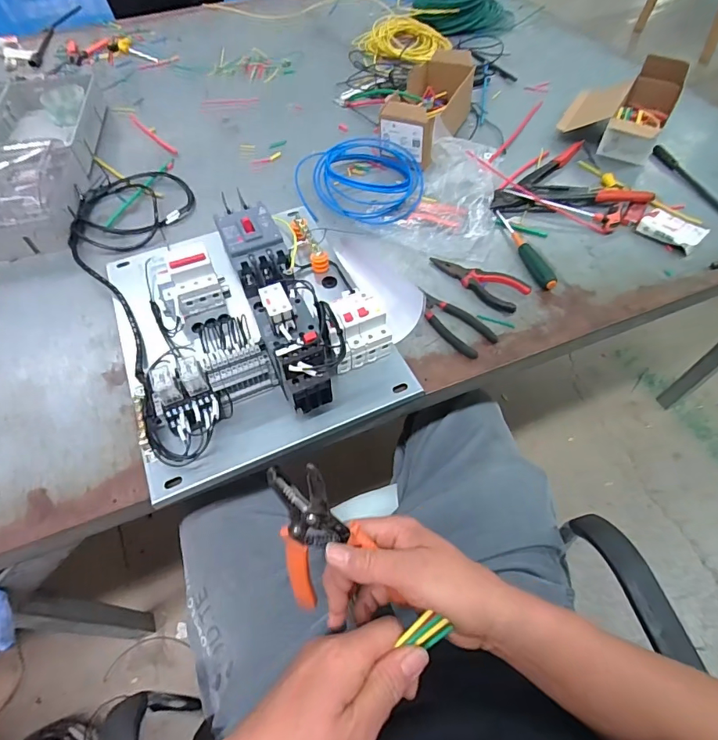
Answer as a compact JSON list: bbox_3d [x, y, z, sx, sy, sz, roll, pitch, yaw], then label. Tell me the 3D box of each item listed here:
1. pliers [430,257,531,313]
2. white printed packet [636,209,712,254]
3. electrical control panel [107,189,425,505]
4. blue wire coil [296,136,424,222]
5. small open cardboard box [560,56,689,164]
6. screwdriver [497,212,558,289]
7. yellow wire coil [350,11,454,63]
[{"bbox_3d":[0.167,-0.132,0.639,0.148,0.020,0.053,36,64,23],"label":"pliers"},{"bbox_3d":[0.479,-0.215,0.681,0.050,0.032,0.084,-34,61,-19],"label":"white printed packet"},{"bbox_3d":[-0.153,-0.093,0.567,0.323,0.116,0.395,-21,58,-12],"label":"electrical control panel"},{"bbox_3d":[-0.001,-0.334,0.767,0.208,0.048,0.210,-1,56,1],"label":"blue wire coil"},{"bbox_3d":[0.488,-0.494,0.828,0.170,0.093,0.197,28,61,20],"label":"small open cardboard box"},{"bbox_3d":[0.252,-0.184,0.674,0.022,0.023,0.170,-12,56,-6],"label":"screwdriver"},{"bbox_3d":[0.107,-0.809,1.082,0.198,0.035,0.218,32,63,21],"label":"yellow wire coil"}]

